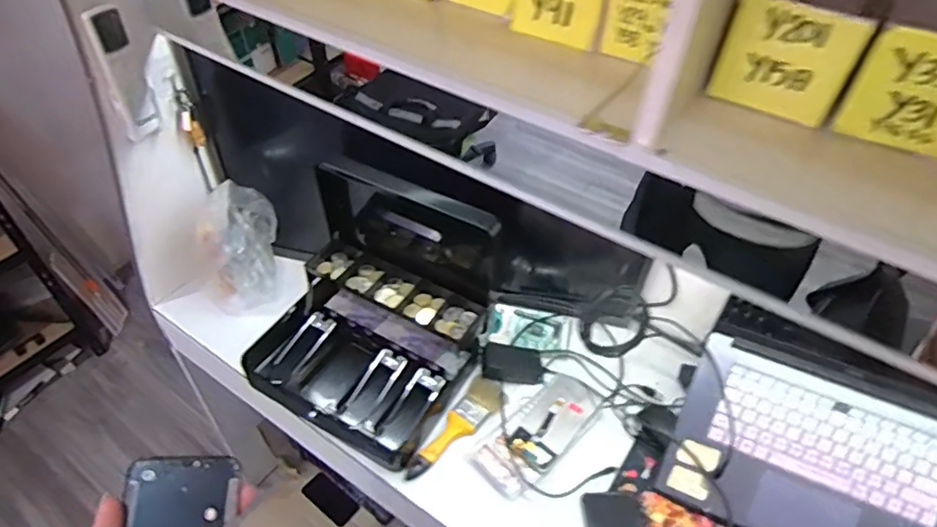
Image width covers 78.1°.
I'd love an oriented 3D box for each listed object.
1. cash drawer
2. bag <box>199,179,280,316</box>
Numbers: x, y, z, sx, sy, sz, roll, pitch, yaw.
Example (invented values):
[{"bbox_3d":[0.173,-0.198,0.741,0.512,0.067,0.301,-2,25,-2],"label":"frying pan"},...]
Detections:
[{"bbox_3d":[-0.140,0.044,0.883,0.314,0.266,0.357,24,49,20],"label":"cash drawer"},{"bbox_3d":[-0.380,-0.028,0.975,0.103,0.193,0.119,-6,46,-8],"label":"bag"}]

